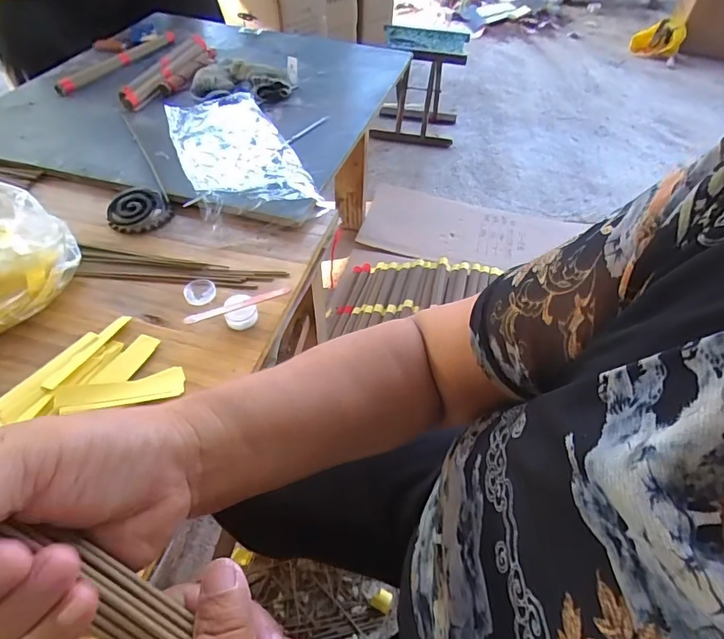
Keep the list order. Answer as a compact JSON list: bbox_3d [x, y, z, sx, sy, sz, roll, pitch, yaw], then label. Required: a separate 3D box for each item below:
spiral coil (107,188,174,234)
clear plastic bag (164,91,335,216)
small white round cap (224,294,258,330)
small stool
[{"bbox_3d":[-0.316,-0.155,0.642,0.083,0.031,0.063,-24,54,-21],"label":"spiral coil"},{"bbox_3d":[-0.207,-0.278,0.733,0.174,0.026,0.370,-22,53,-20],"label":"clear plastic bag"},{"bbox_3d":[-0.143,-0.009,0.533,0.036,0.027,0.031,-21,53,-19],"label":"small white round cap"},{"bbox_3d":[0.208,-0.835,1.625,0.308,0.312,0.256,4,49,1],"label":"small stool"}]

